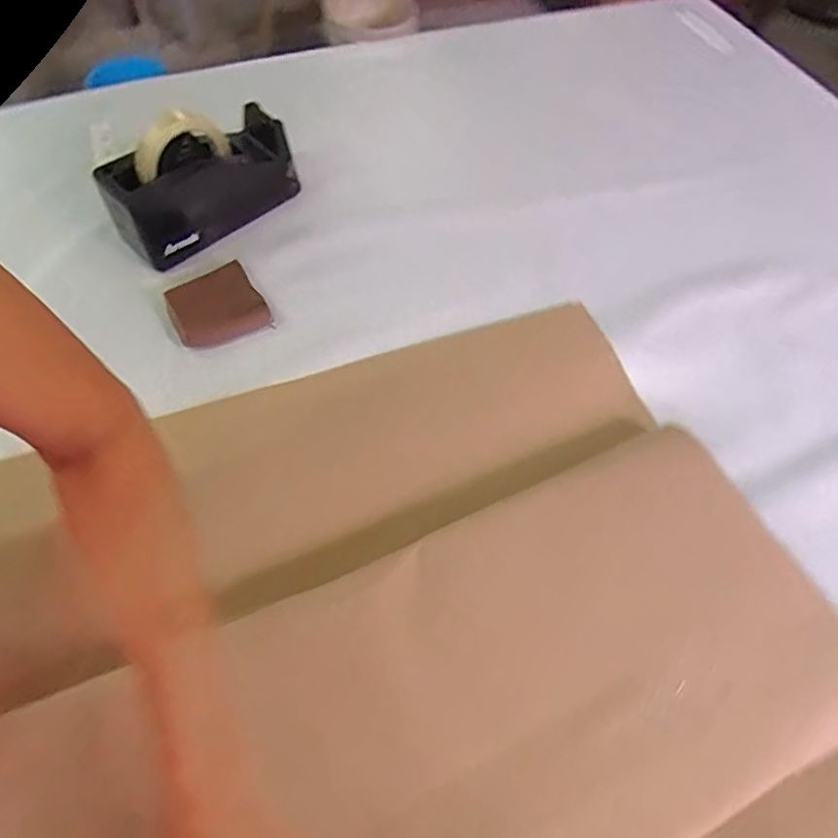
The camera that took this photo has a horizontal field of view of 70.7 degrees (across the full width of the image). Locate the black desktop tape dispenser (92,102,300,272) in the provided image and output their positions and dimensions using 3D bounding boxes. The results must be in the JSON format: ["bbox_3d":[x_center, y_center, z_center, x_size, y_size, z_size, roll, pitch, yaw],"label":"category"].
[{"bbox_3d":[-0.232,-0.260,0.634,0.075,0.112,0.203,41,64,18],"label":"black desktop tape dispenser"}]

